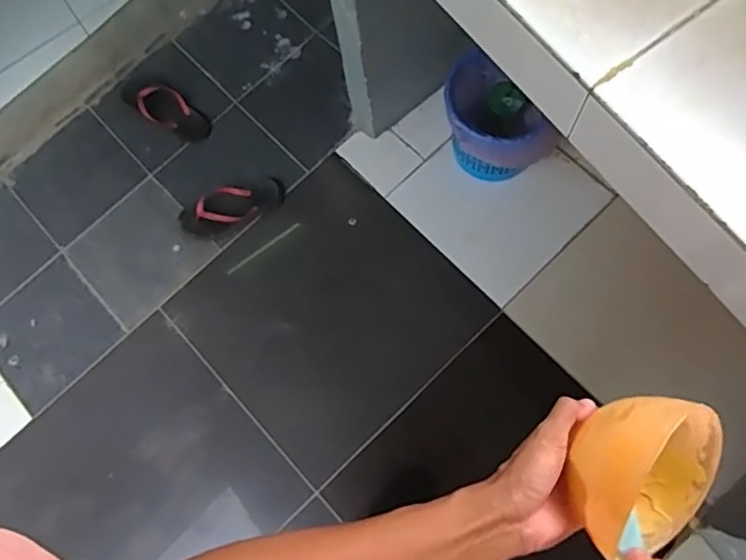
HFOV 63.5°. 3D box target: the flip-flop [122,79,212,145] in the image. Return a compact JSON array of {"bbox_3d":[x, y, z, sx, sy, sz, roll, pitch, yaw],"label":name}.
[{"bbox_3d":[-0.566,-0.473,1.638,0.282,0.033,0.107,30,79,12],"label":"flip-flop"}]

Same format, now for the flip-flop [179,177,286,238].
[{"bbox_3d":[-0.363,-0.192,1.552,0.269,0.039,0.107,-27,74,-3],"label":"flip-flop"}]

